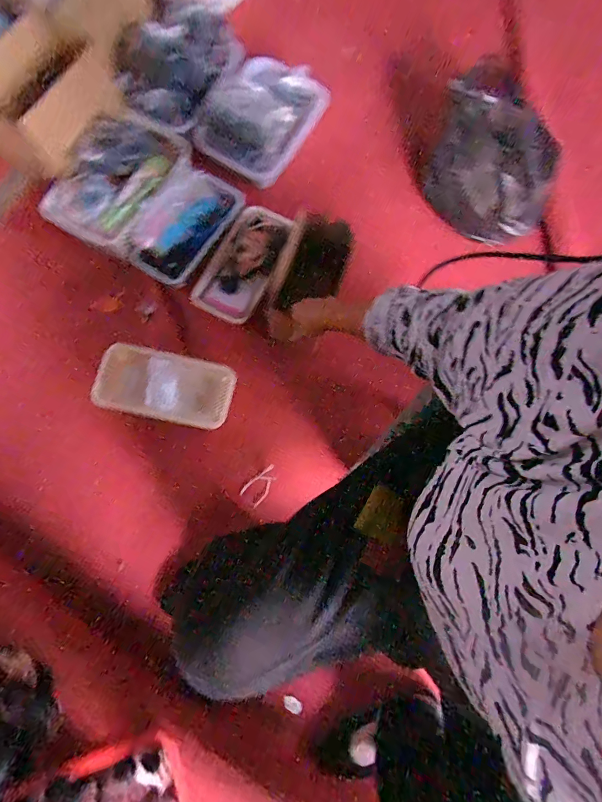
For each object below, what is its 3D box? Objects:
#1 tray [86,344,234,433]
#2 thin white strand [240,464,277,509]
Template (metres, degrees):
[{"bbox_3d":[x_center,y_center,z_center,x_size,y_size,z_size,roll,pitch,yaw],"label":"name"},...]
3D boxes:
[{"bbox_3d":[-0.270,-0.032,0.783,0.260,0.036,0.135,12,78,1],"label":"tray"},{"bbox_3d":[-0.078,0.166,0.773,0.044,0.005,0.083,41,80,7],"label":"thin white strand"}]

